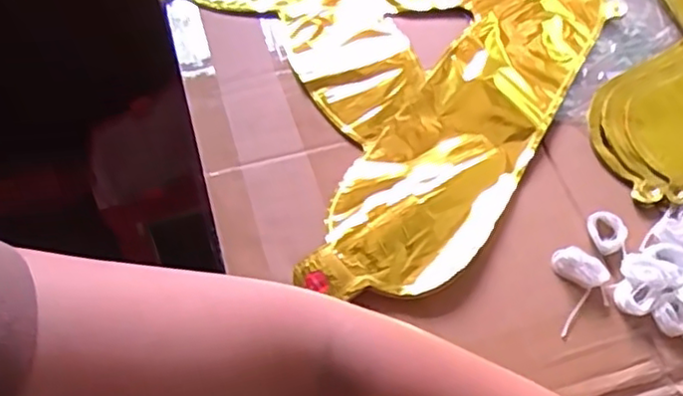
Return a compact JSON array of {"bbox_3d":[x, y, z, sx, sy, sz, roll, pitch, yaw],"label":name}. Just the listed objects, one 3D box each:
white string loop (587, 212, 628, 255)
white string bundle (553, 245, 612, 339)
[{"bbox_3d":[0.183,0.024,0.469,0.026,0.010,0.029,-21,61,-14],"label":"white string loop"},{"bbox_3d":[0.158,0.061,0.441,0.034,0.012,0.058,0,58,-1],"label":"white string bundle"}]

